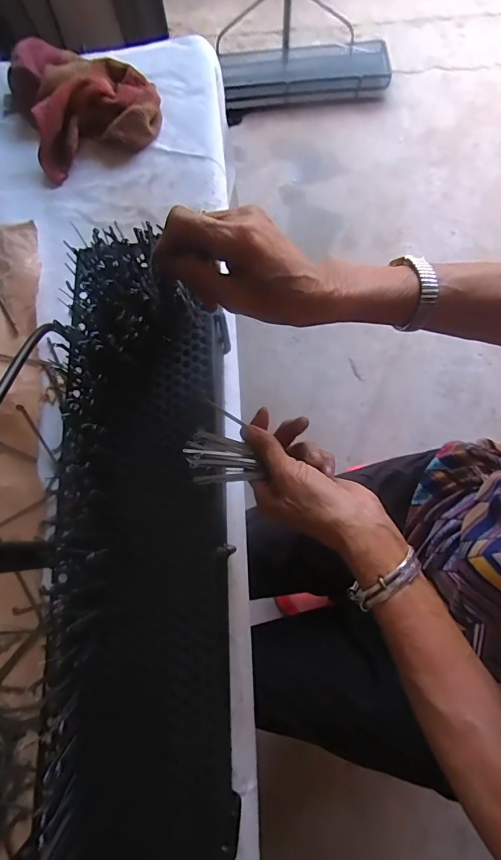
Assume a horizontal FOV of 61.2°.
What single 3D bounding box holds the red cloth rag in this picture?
[{"bbox_3d":[-0.227,-0.451,0.561,0.180,0.058,0.186,-28,76,-5],"label":"red cloth rag"}]

